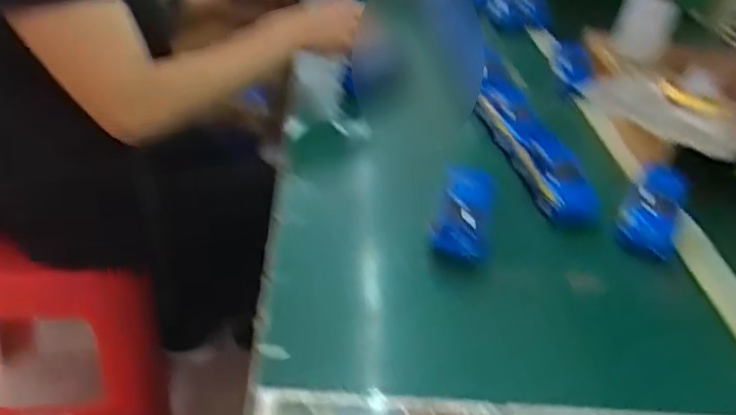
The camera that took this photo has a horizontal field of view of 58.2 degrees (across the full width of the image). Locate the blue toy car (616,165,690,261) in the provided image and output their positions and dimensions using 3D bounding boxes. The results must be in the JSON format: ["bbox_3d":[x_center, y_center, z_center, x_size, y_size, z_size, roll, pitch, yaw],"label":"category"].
[{"bbox_3d":[0.287,0.000,0.658,0.051,0.026,0.112,23,51,23],"label":"blue toy car"}]

